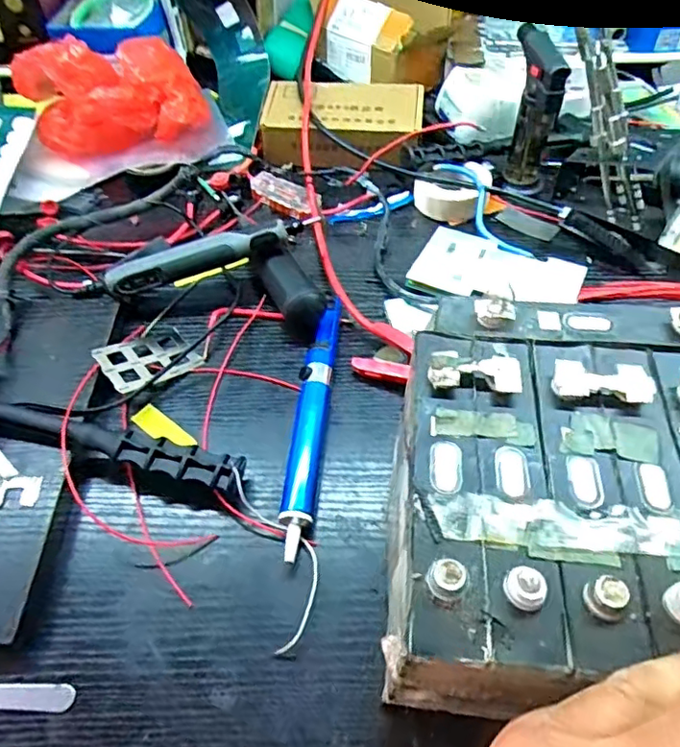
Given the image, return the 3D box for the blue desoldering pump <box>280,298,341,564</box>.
[{"bbox_3d":[-0.017,0.027,0.363,0.018,0.026,0.183,4,52,5],"label":"blue desoldering pump"}]

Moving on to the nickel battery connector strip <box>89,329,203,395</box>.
[{"bbox_3d":[-0.136,-0.011,0.401,0.066,0.015,0.047,-23,55,-41],"label":"nickel battery connector strip"}]

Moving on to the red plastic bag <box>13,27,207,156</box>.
[{"bbox_3d":[-0.213,-0.255,0.535,0.166,0.099,0.099,-7,53,-1],"label":"red plastic bag"}]

